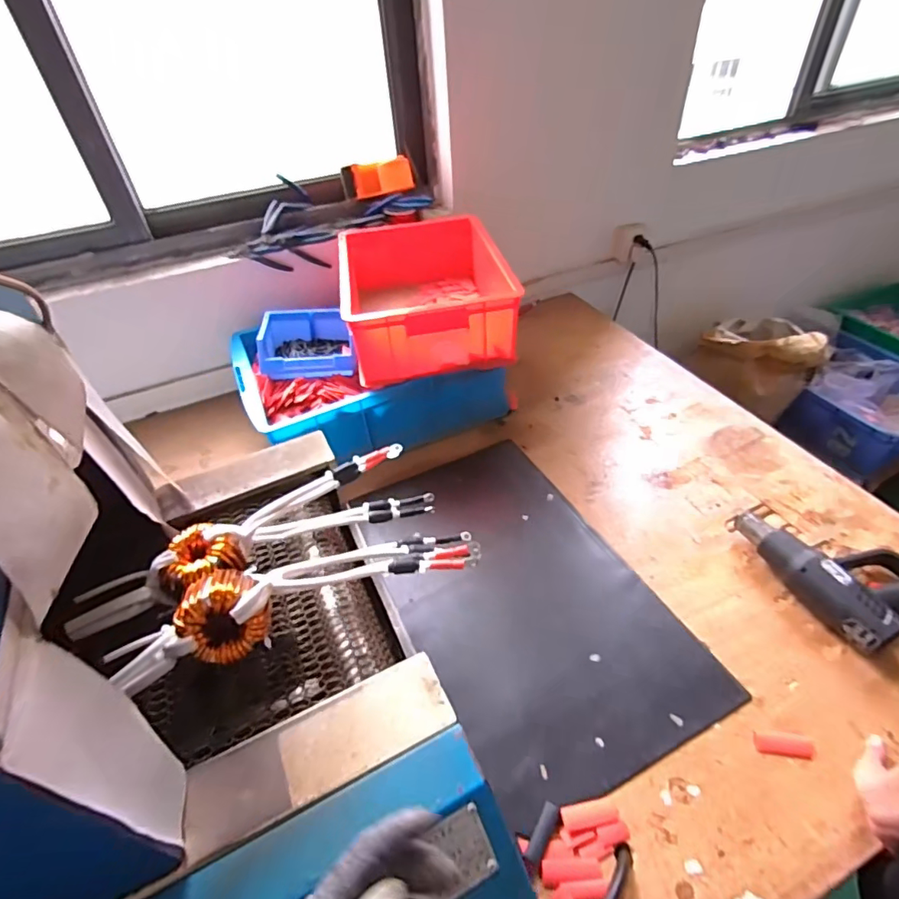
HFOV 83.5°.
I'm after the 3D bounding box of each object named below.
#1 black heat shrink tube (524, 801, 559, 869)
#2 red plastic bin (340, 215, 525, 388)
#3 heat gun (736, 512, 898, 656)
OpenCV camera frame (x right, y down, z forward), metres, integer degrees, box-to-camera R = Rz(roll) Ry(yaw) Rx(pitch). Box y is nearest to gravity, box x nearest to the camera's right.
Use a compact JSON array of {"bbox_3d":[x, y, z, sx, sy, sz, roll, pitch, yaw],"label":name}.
[{"bbox_3d":[0.103,0.422,0.555,0.018,0.006,0.061,20,48,25],"label":"black heat shrink tube"},{"bbox_3d":[-0.050,-0.325,1.035,0.303,0.149,0.421,-9,42,-5],"label":"red plastic bin"},{"bbox_3d":[0.555,0.160,0.736,0.164,0.073,0.235,-21,45,-17],"label":"heat gun"}]

